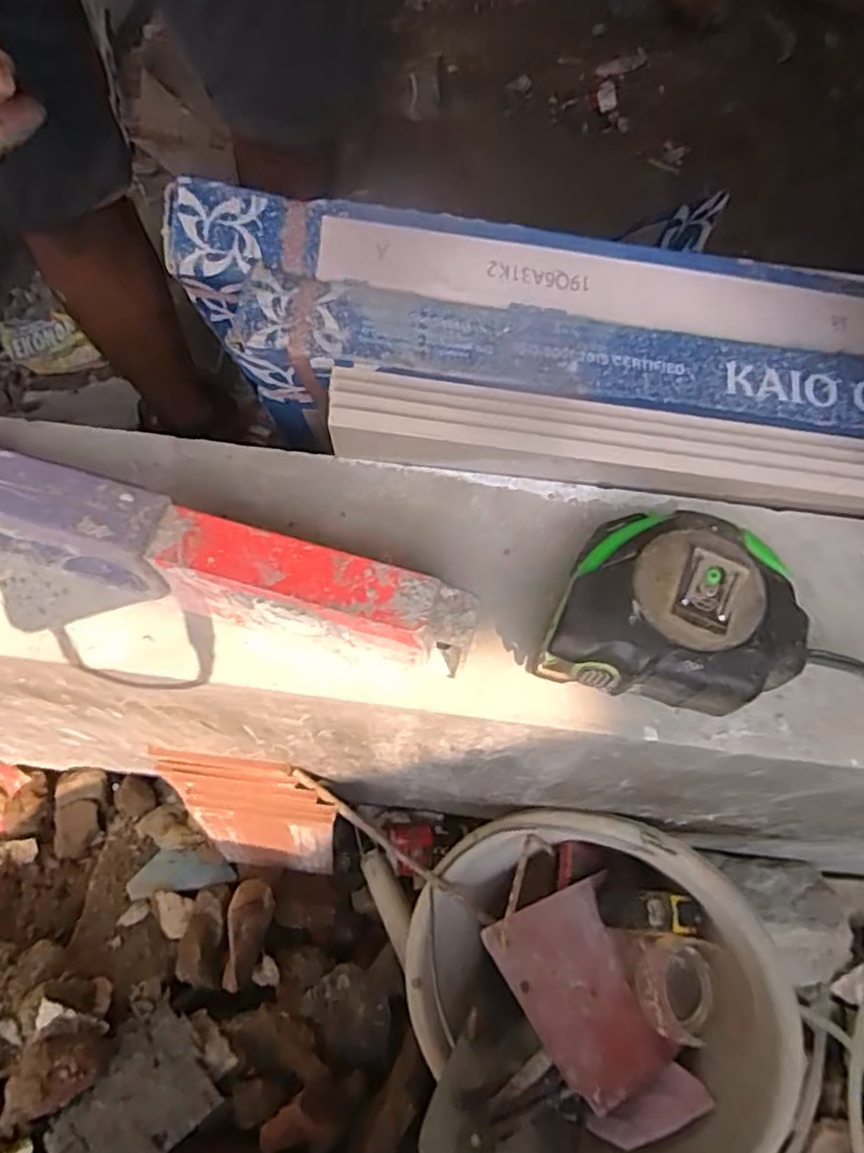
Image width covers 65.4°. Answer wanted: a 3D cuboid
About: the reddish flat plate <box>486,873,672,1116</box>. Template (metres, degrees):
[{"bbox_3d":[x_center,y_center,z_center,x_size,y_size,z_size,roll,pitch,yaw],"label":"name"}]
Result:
[{"bbox_3d":[0.125,0.346,0.563,0.140,0.014,0.148,1,48,-41],"label":"reddish flat plate"}]

